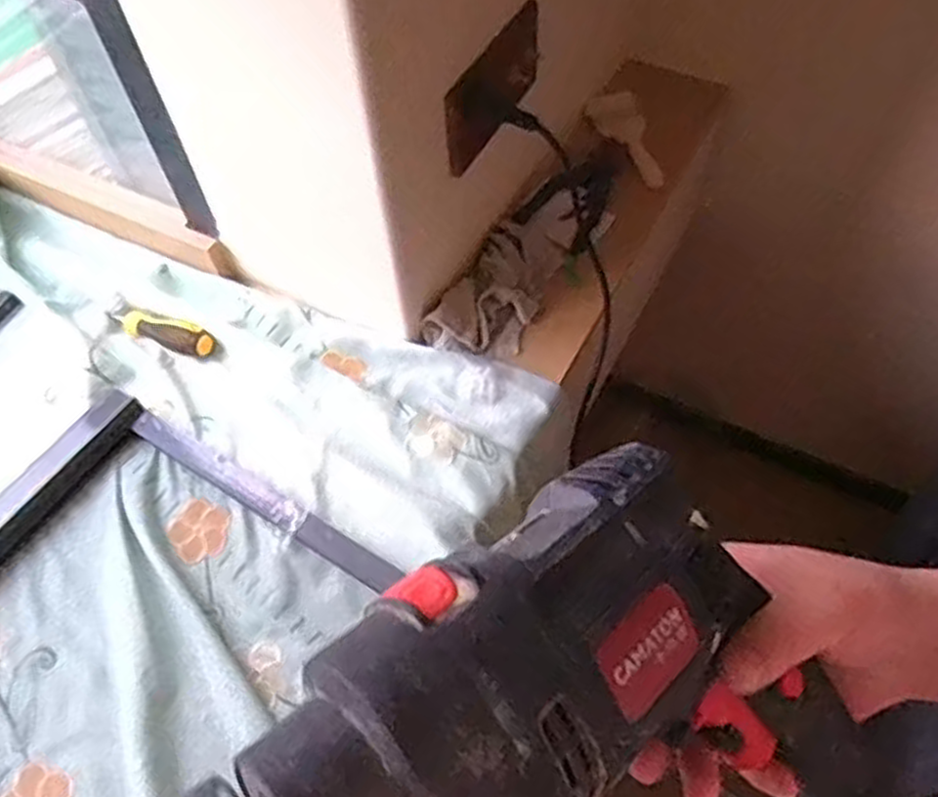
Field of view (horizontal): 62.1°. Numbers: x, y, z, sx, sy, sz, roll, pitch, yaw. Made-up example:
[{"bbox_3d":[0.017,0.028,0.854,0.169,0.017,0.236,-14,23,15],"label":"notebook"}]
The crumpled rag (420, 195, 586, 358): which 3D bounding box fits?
[{"bbox_3d":[0.051,-0.145,0.873,0.085,0.037,0.255,25,61,17],"label":"crumpled rag"}]

